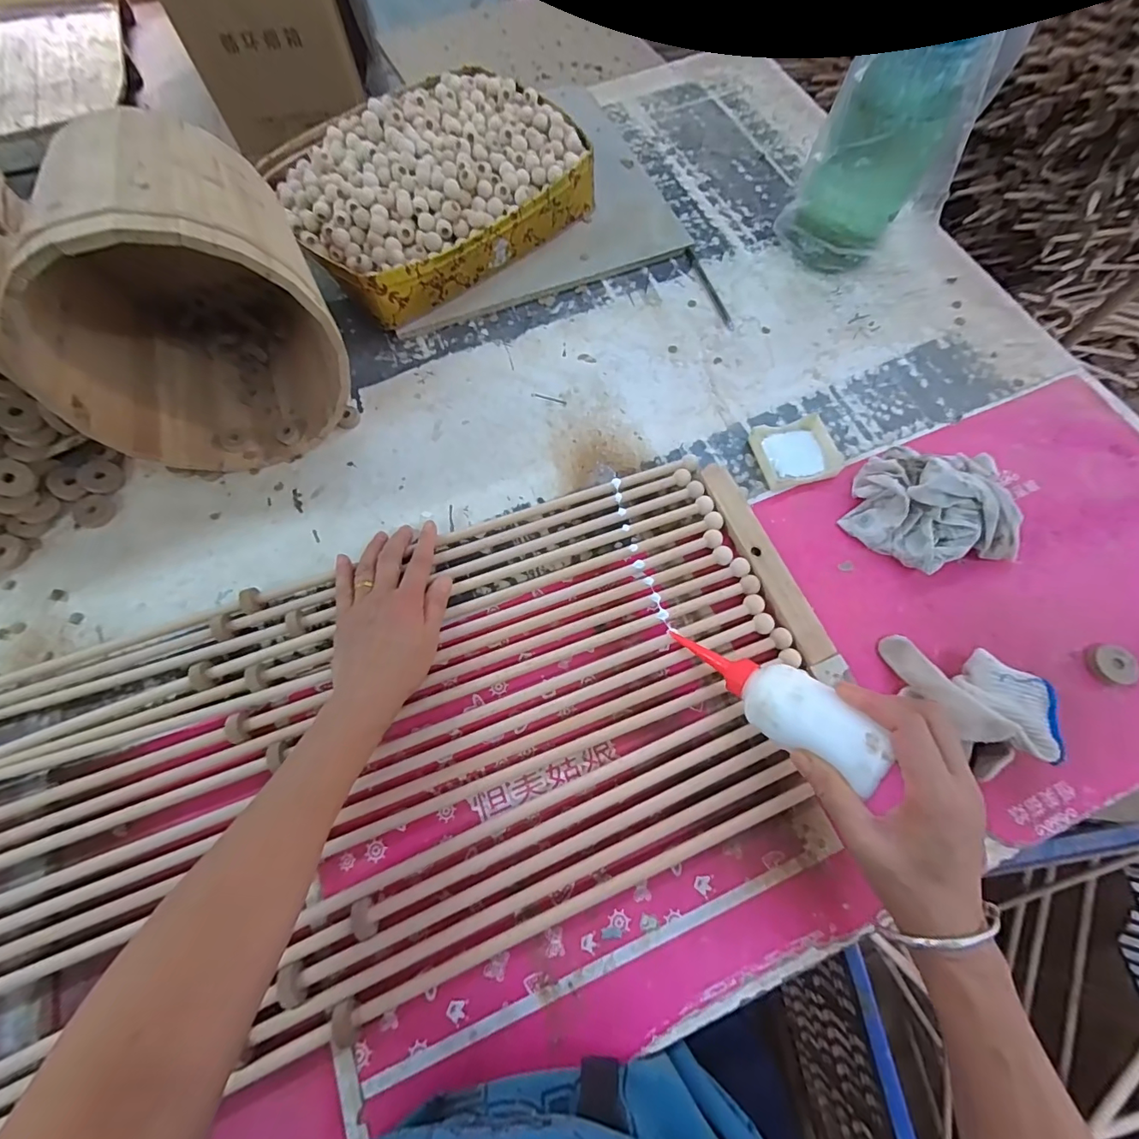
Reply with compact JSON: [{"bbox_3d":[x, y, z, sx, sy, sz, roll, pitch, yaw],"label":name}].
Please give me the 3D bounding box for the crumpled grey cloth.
[{"bbox_3d":[0.354,-0.061,0.458,0.137,0.056,0.113,8,69,4],"label":"crumpled grey cloth"}]

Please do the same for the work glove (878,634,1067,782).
[{"bbox_3d":[0.343,0.100,0.404,0.096,0.047,0.129,-23,70,-8],"label":"work glove"}]

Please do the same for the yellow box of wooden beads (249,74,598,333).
[{"bbox_3d":[-0.173,-0.482,0.618,0.349,0.097,0.275,-38,74,-13],"label":"yellow box of wooden beads"}]

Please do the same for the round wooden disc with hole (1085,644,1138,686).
[{"bbox_3d":[0.479,0.084,0.426,0.037,0.009,0.035,0,68,1],"label":"round wooden disc with hole"}]

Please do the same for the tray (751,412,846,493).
[{"bbox_3d":[0.242,-0.126,0.515,0.087,0.014,0.074,-14,69,-5],"label":"tray"}]

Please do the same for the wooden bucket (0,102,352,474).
[{"bbox_3d":[-0.361,-0.259,0.460,0.220,0.233,0.238,-25,70,-9],"label":"wooden bucket"}]

